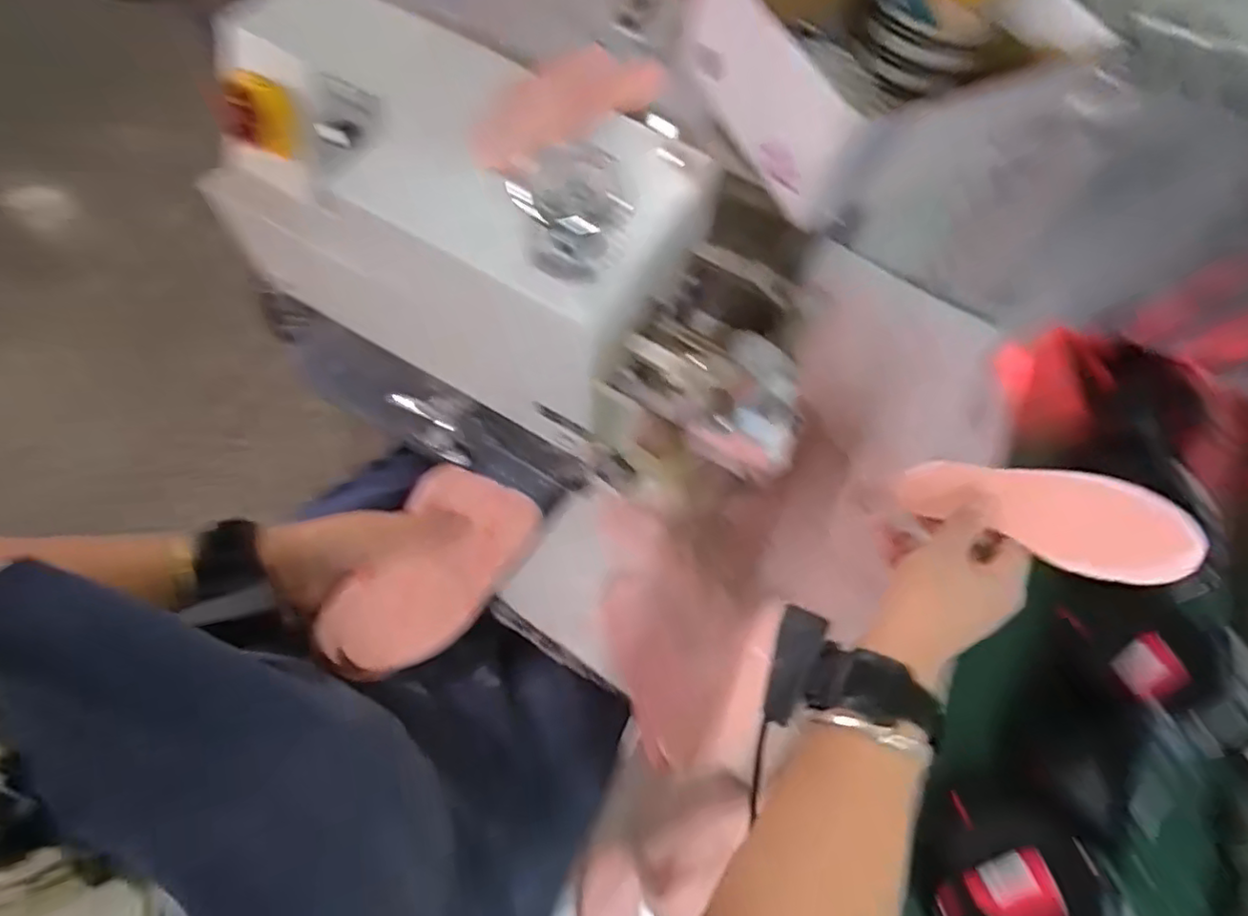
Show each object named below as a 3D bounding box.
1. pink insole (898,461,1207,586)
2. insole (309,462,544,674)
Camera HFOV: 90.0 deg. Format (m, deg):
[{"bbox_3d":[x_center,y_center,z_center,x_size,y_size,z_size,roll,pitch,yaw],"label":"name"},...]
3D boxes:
[{"bbox_3d":[0.267,0.030,0.403,0.160,0.010,0.062,24,81,46],"label":"pink insole"},{"bbox_3d":[-0.136,0.074,0.445,0.090,0.028,0.167,30,52,10],"label":"insole"}]

